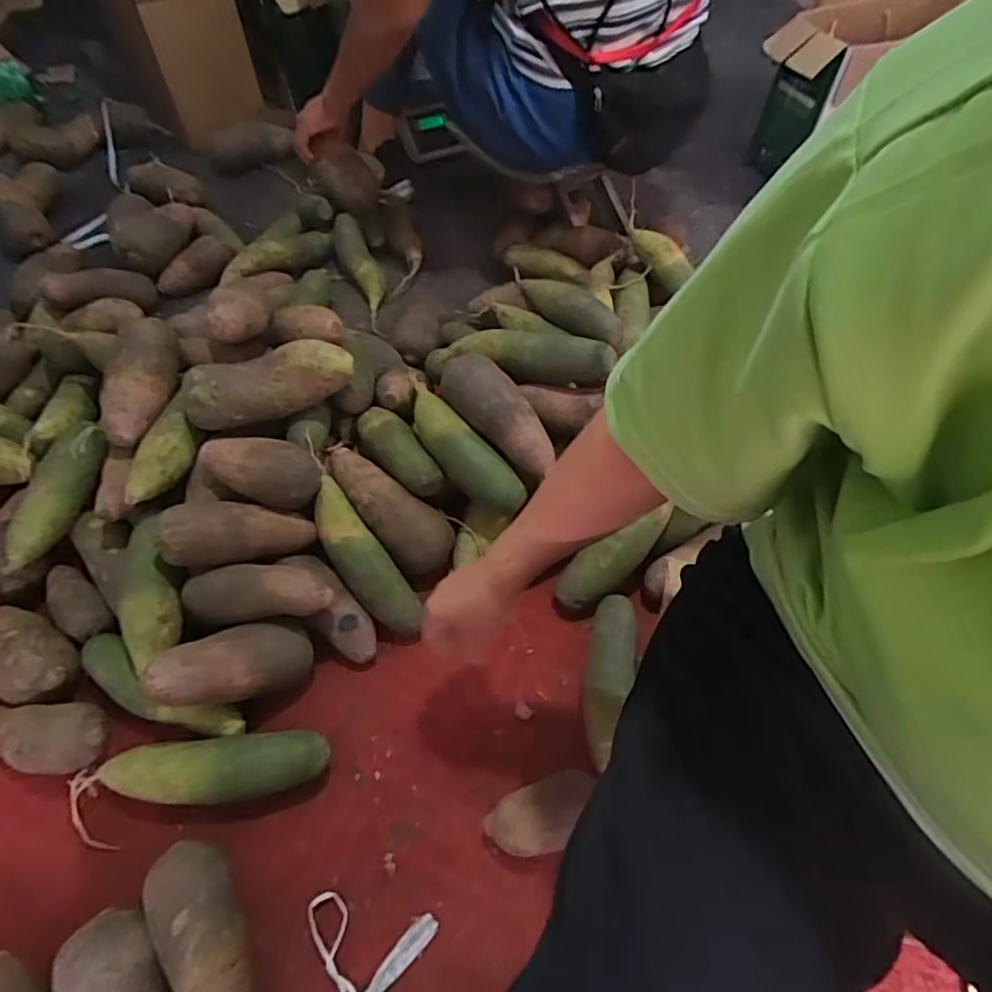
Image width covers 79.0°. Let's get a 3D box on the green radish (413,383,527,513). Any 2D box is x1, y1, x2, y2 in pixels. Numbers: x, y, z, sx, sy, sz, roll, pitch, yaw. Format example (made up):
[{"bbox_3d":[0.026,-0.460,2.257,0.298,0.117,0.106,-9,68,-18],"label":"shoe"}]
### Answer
[{"bbox_3d":[-0.041,-0.056,0.700,0.055,0.050,0.185,-38,77,-24],"label":"green radish"}]

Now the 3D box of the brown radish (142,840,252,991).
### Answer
[{"bbox_3d":[-0.247,0.372,0.507,0.063,0.054,0.150,-25,60,-17],"label":"brown radish"}]

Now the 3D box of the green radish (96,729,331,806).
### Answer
[{"bbox_3d":[-0.275,0.268,0.588,0.218,0.057,0.062,-2,56,-3],"label":"green radish"}]

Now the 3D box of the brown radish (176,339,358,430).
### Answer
[{"bbox_3d":[-0.259,-0.132,0.691,0.186,0.062,0.058,-15,57,-11],"label":"brown radish"}]

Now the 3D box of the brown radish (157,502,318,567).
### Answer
[{"bbox_3d":[-0.270,0.035,0.642,0.156,0.050,0.059,2,51,-34],"label":"brown radish"}]

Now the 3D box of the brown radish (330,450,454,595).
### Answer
[{"bbox_3d":[-0.122,0.017,0.707,0.191,0.064,0.070,48,64,-2],"label":"brown radish"}]

